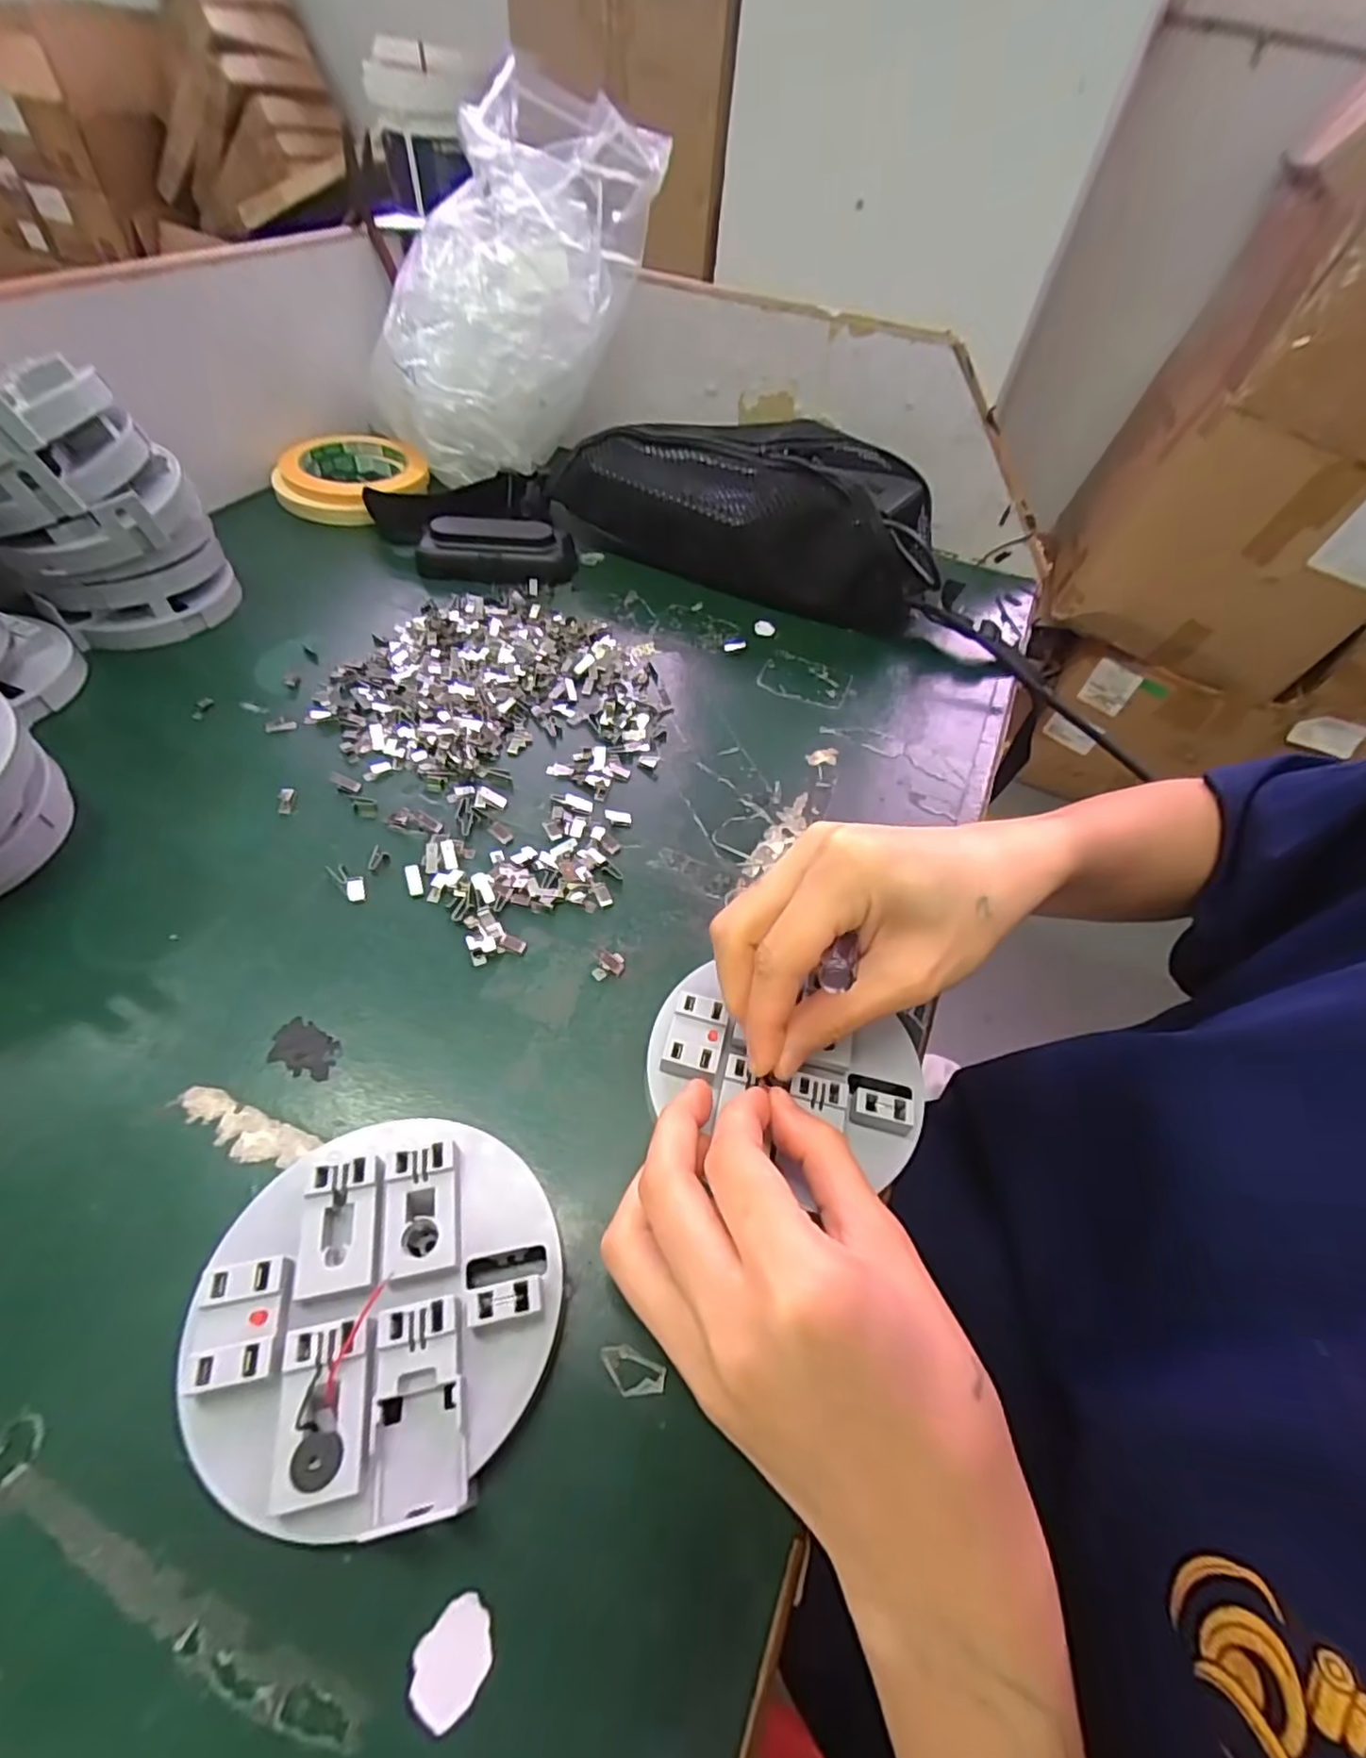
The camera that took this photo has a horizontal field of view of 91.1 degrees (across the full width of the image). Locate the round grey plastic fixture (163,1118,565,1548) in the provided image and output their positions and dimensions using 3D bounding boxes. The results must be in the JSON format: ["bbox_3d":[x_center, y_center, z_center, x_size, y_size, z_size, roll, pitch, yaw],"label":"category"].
[{"bbox_3d":[-0.088,0.126,0.199,0.096,0.023,0.096,3,52,-4],"label":"round grey plastic fixture"}]

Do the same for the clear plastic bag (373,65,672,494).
[{"bbox_3d":[-0.125,-0.426,0.492,0.141,0.246,0.120,31,27,1],"label":"clear plastic bag"}]

